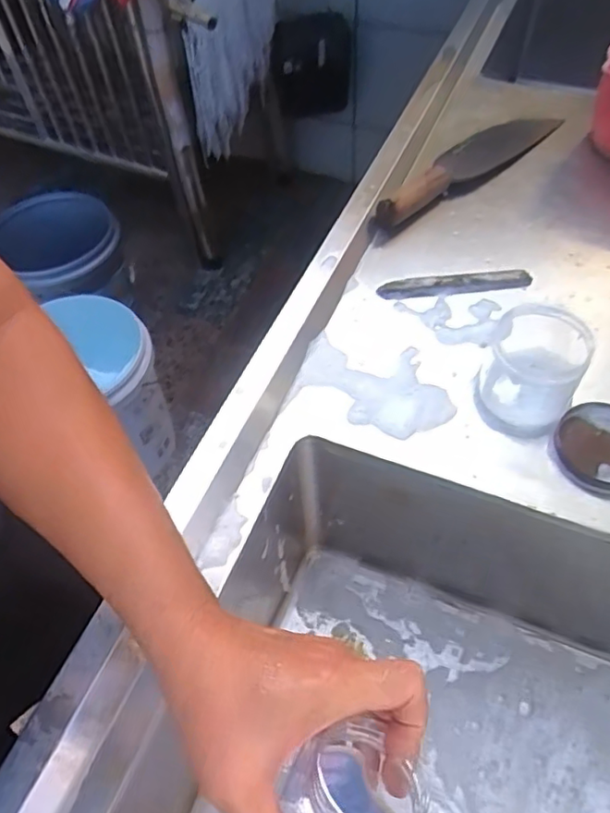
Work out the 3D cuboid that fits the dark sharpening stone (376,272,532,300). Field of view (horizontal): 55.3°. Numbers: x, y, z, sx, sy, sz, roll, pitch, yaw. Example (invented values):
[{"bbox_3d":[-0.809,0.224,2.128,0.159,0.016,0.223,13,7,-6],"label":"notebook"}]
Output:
[{"bbox_3d":[0.170,-0.139,0.661,0.173,0.011,0.024,-6,54,-1],"label":"dark sharpening stone"}]

